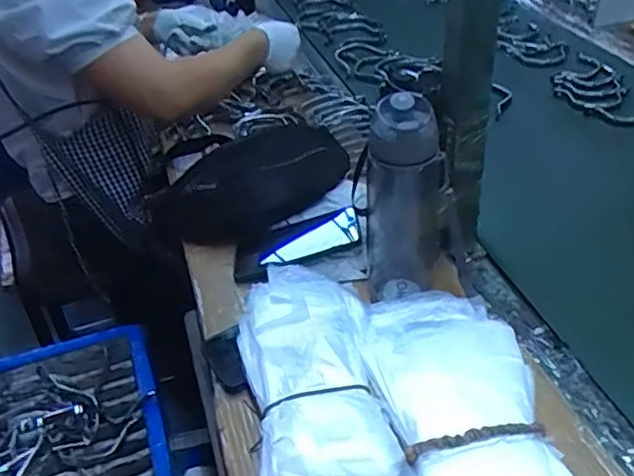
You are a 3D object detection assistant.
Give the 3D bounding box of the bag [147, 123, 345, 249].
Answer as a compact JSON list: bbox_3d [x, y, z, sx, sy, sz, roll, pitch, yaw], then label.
[{"bbox_3d":[-0.107,-0.065,0.852,0.288,0.101,0.120,-23,40,8],"label":"bag"}]

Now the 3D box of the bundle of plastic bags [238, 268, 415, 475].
[{"bbox_3d":[-0.003,0.145,0.591,0.131,0.060,0.298,-9,39,-4],"label":"bundle of plastic bags"}]

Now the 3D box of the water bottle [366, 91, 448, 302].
[{"bbox_3d":[0.095,-0.036,0.658,0.086,0.238,0.091,1,39,8],"label":"water bottle"}]

